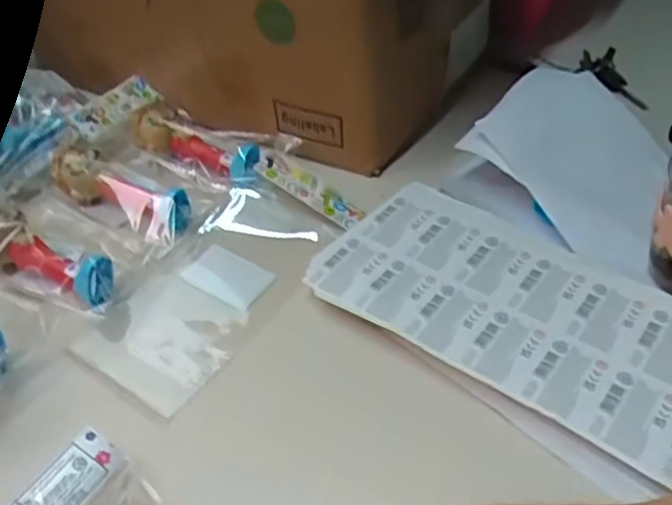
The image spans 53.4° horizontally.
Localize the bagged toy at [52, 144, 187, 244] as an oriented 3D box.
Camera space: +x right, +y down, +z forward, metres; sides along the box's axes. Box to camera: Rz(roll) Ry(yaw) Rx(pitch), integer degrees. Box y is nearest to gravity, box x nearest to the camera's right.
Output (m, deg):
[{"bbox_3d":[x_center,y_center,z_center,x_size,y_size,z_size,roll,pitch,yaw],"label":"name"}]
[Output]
[{"bbox_3d":[-0.175,-0.049,0.548,0.131,0.043,0.047,21,48,23],"label":"bagged toy"}]

